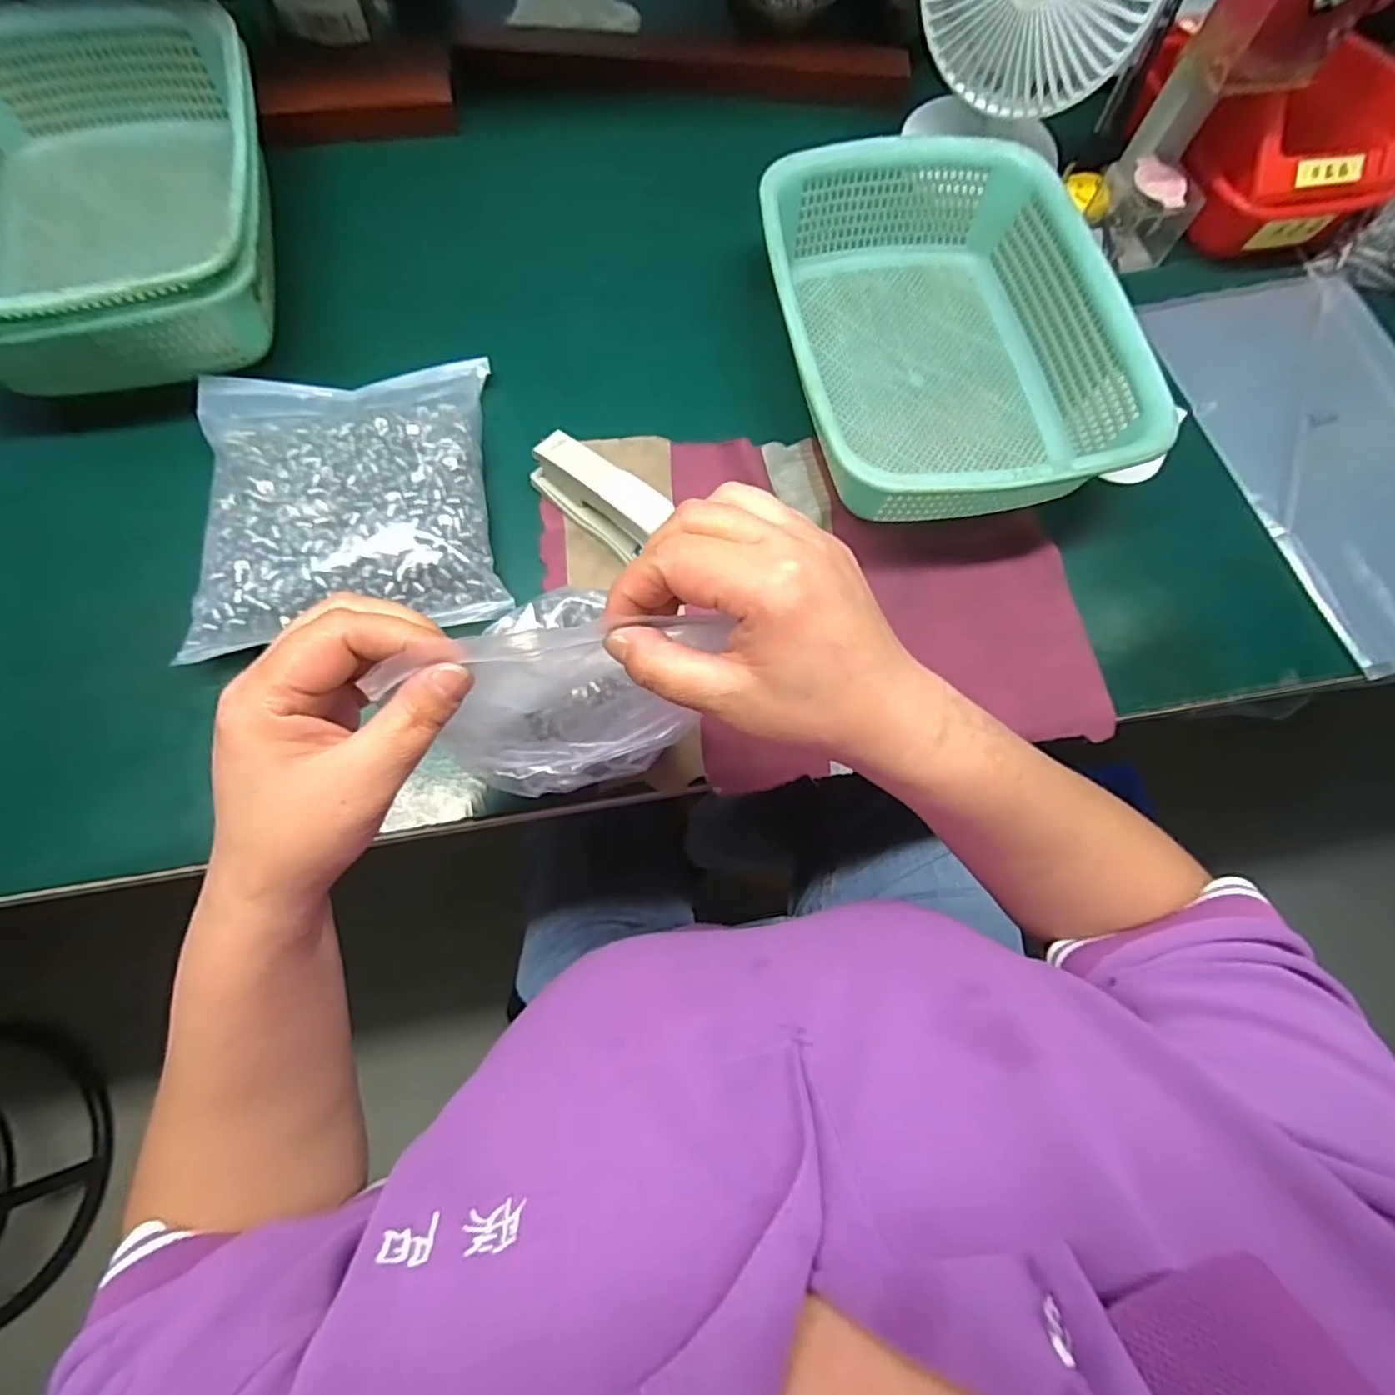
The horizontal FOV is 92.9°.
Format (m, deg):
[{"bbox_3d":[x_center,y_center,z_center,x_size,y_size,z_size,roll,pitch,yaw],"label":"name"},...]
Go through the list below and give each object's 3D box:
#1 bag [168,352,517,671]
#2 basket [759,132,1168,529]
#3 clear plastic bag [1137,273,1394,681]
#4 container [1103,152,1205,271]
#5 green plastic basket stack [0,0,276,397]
[{"bbox_3d":[-0.222,-0.133,0.416,0.175,0.034,0.203,-10,71,-6],"label":"bag"},{"bbox_3d":[0.167,-0.252,0.468,0.224,0.077,0.298,-8,71,-6],"label":"basket"},{"bbox_3d":[0.492,-0.191,0.501,0.188,0.018,0.342,-14,72,-7],"label":"clear plastic bag"},{"bbox_3d":[0.362,-0.396,0.543,0.052,0.059,0.062,-11,72,-6],"label":"container"},{"bbox_3d":[-0.397,-0.333,0.451,0.217,0.091,0.289,-13,72,-7],"label":"green plastic basket stack"}]

